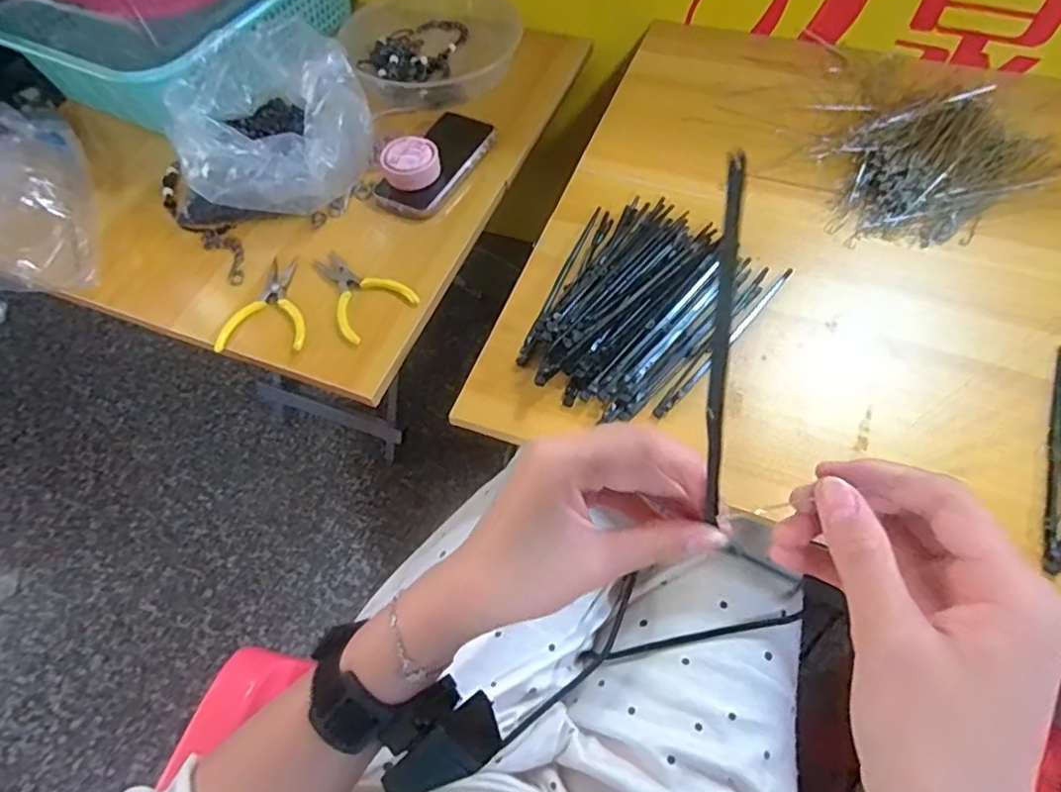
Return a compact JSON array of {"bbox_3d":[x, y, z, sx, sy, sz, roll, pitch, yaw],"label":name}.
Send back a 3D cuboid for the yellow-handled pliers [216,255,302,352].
[{"bbox_3d":[-0.252,-0.089,0.570,0.077,0.008,0.105,-4,59,0],"label":"yellow-handled pliers"}]

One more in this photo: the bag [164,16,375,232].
[{"bbox_3d":[-0.273,-0.294,0.638,0.201,0.095,0.212,-6,59,-1],"label":"bag"}]

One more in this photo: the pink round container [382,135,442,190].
[{"bbox_3d":[-0.125,-0.246,0.628,0.058,0.025,0.055,-1,59,2],"label":"pink round container"}]

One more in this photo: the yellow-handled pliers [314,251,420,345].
[{"bbox_3d":[-0.168,-0.105,0.574,0.073,0.012,0.111,-36,64,-18],"label":"yellow-handled pliers"}]

